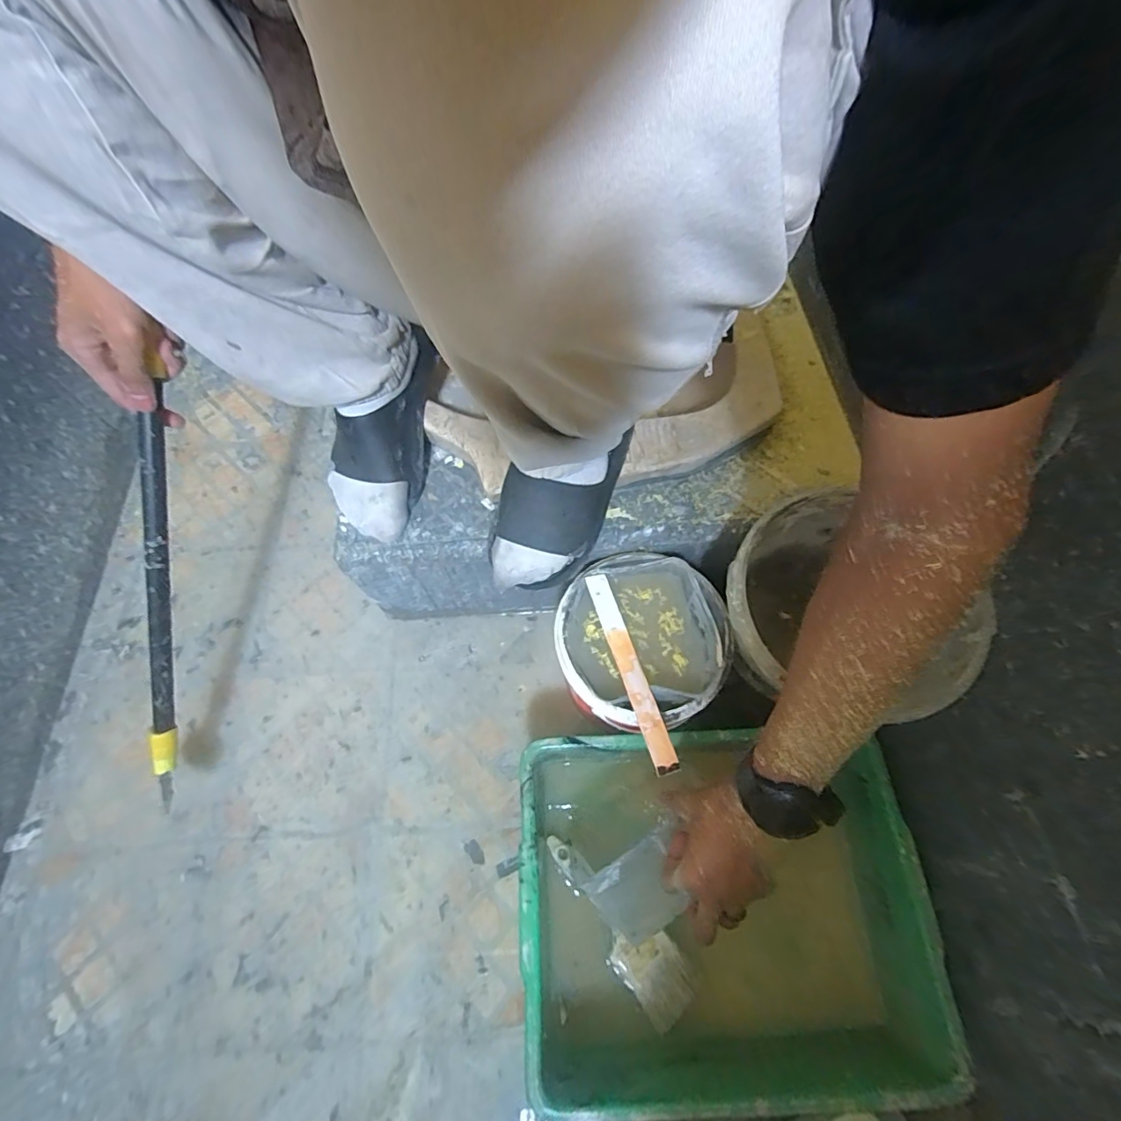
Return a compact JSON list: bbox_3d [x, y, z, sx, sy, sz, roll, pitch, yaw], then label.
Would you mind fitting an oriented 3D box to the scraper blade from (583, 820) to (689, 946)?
[{"bbox_3d":[0.075,0.308,0.477,0.089,0.014,0.076,-34,92,-4],"label":"scraper blade"}]

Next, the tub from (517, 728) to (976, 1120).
[{"bbox_3d":[0.157,0.350,0.542,0.383,0.129,0.301,-3,65,-1],"label":"tub"}]

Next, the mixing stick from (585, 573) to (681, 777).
[{"bbox_3d":[0.068,0.105,0.508,0.023,0.006,0.207,-17,62,-4],"label":"mixing stick"}]

